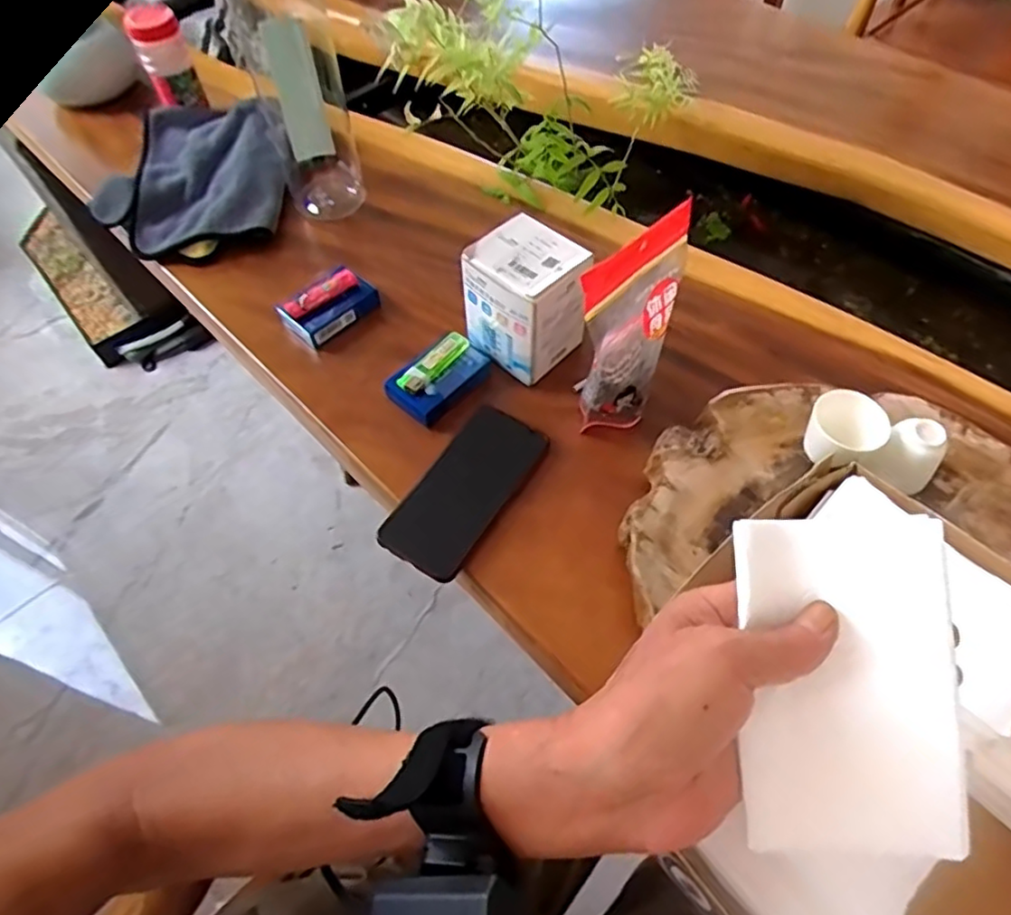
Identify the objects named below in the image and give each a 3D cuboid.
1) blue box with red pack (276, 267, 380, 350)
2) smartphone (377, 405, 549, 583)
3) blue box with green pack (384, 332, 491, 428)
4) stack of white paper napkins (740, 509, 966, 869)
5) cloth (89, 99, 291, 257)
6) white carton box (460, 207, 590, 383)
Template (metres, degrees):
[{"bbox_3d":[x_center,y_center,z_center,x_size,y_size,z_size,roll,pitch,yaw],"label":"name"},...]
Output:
[{"bbox_3d":[-0.181,-0.158,0.652,0.051,0.035,0.092,40,67,23],"label":"blue box with red pack"},{"bbox_3d":[-0.033,0.024,0.544,0.074,0.012,0.162,28,63,18],"label":"smartphone"},{"bbox_3d":[-0.059,-0.078,0.597,0.053,0.031,0.099,39,67,23],"label":"blue box with green pack"},{"bbox_3d":[0.149,0.098,0.278,0.085,0.012,0.138,-1,80,13],"label":"stack of white paper napkins"},{"bbox_3d":[-0.370,-0.334,0.766,0.221,0.066,0.237,-8,58,-3],"label":"cloth"},{"bbox_3d":[0.020,-0.144,0.599,0.092,0.117,0.095,-40,65,-21],"label":"white carton box"}]

